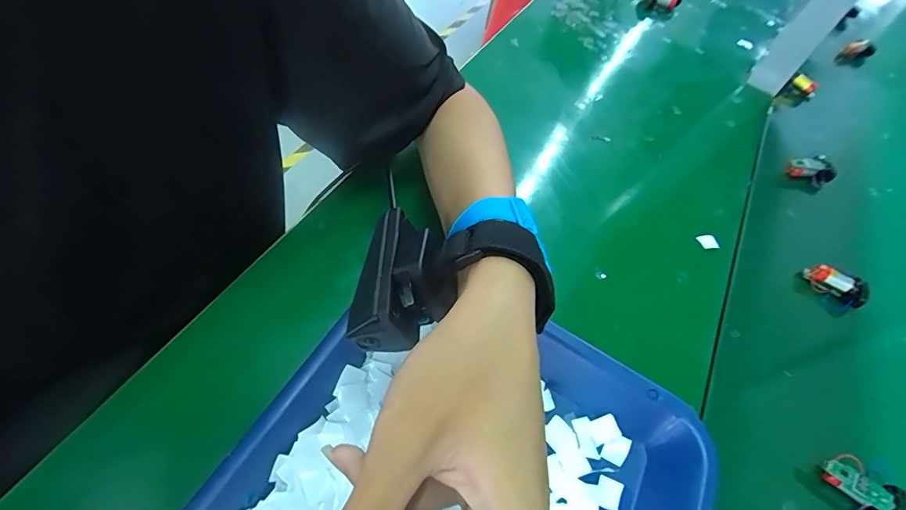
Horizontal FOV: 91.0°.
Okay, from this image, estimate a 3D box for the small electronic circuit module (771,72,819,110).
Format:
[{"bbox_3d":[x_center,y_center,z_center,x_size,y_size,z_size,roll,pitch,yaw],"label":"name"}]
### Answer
[{"bbox_3d":[0.483,-0.225,0.634,0.035,0.060,0.020,41,66,17],"label":"small electronic circuit module"}]

